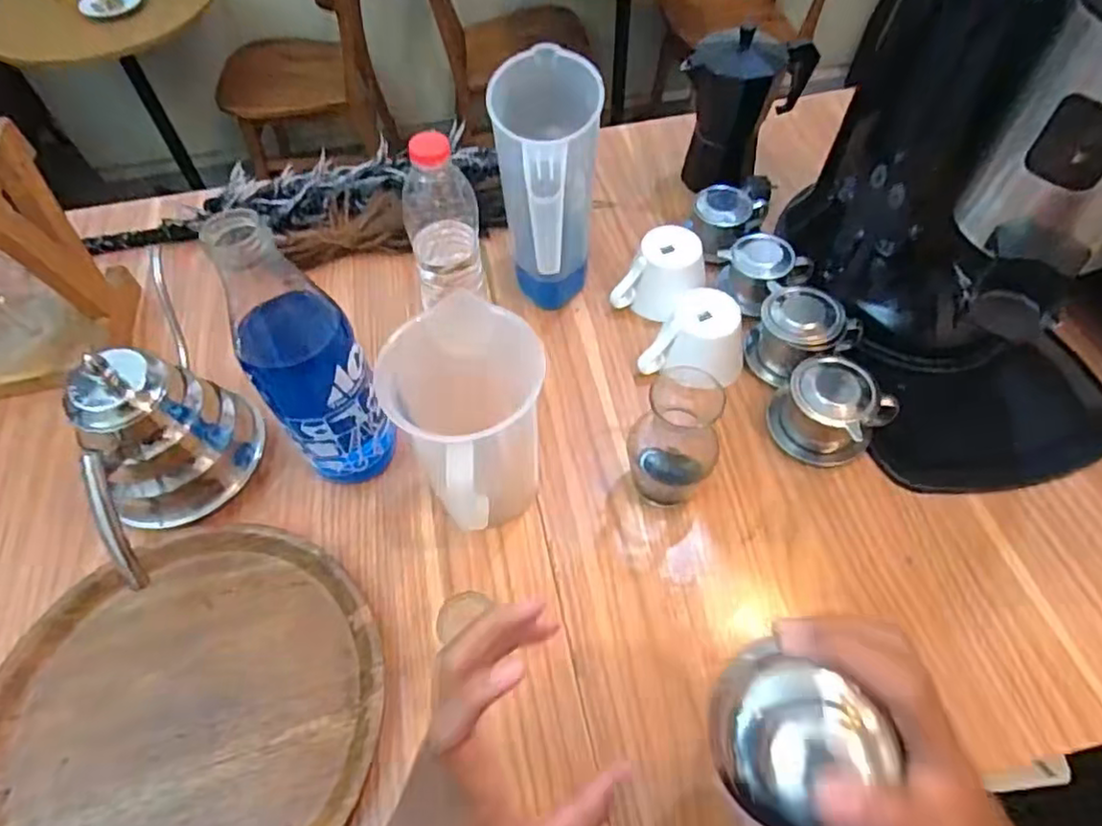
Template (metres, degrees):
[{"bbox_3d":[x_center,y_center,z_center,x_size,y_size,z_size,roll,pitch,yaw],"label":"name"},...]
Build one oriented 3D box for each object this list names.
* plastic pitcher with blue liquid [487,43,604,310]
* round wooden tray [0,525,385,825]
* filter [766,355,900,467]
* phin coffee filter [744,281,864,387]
[{"bbox_3d":[0.000,-0.203,0.637,0.096,0.214,0.181,0,56,1],"label":"plastic pitcher with blue liquid"},{"bbox_3d":[-0.273,0.225,0.478,0.286,0.022,0.283,-2,56,3],"label":"round wooden tray"},{"bbox_3d":[0.247,-0.005,0.579,0.075,0.064,0.089,-37,63,-21],"label":"filter"},{"bbox_3d":[0.241,-0.083,0.631,0.098,0.056,0.091,-12,57,-7],"label":"phin coffee filter"}]

